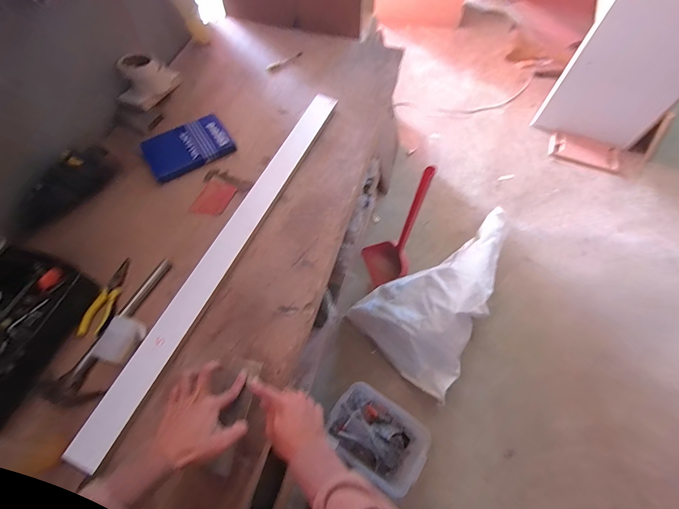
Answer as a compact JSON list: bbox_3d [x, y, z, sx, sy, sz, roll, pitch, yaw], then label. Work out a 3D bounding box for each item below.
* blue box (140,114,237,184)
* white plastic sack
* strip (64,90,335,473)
[{"bbox_3d":[-0.399,-0.283,0.868,0.224,0.035,0.135,-26,66,-11],"label":"blue box"},{"bbox_3d":[0.467,0.144,1.370,0.740,0.298,0.491,-40,69,-18],"label":"white plastic sack"},{"bbox_3d":[-0.238,-0.049,0.749,0.070,0.013,0.966,23,65,7],"label":"strip"}]

